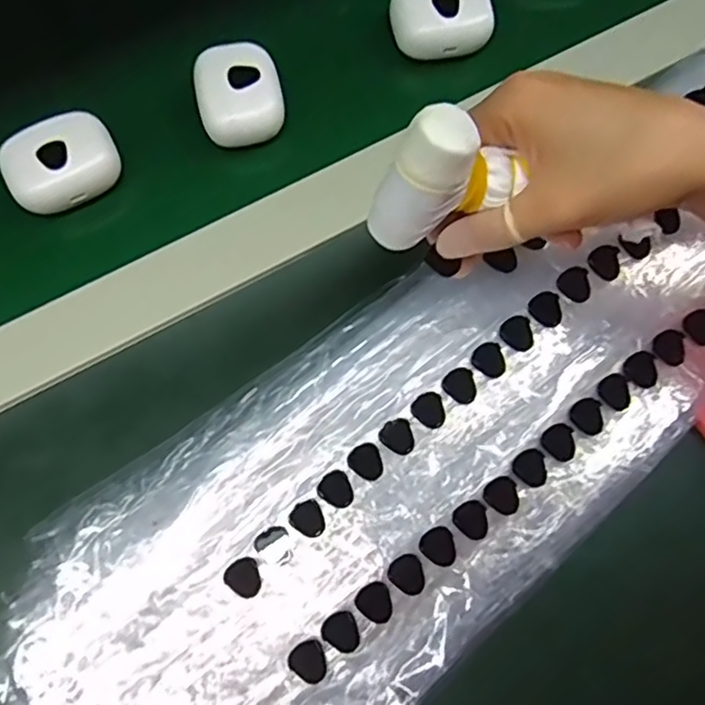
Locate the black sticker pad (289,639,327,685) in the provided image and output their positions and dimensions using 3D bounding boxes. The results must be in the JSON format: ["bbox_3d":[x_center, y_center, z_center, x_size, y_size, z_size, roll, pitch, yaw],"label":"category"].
[{"bbox_3d":[-0.018,0.136,0.281,0.015,0.004,0.017,-43,81,-12],"label":"black sticker pad"}]

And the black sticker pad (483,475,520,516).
[{"bbox_3d":[0.071,0.067,0.300,0.016,0.004,0.017,-43,77,-11],"label":"black sticker pad"}]

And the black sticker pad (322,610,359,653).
[{"bbox_3d":[-0.004,0.124,0.284,0.015,0.004,0.017,-40,77,-11],"label":"black sticker pad"}]

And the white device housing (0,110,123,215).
[{"bbox_3d":[-0.157,-0.102,0.344,0.058,0.021,0.040,-27,75,-7],"label":"white device housing"}]

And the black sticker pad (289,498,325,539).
[{"bbox_3d":[-0.020,0.077,0.297,0.015,0.004,0.017,-39,77,-10],"label":"black sticker pad"}]

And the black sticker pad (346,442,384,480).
[{"bbox_3d":[0.007,0.052,0.304,0.015,0.004,0.017,-39,76,-10],"label":"black sticker pad"}]

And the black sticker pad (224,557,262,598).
[{"bbox_3d":[-0.049,0.102,0.289,0.015,0.004,0.017,-26,75,-7],"label":"black sticker pad"}]

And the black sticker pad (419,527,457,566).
[{"bbox_3d":[0.041,0.089,0.293,0.016,0.004,0.018,-41,77,-11],"label":"black sticker pad"}]

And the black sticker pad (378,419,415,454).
[{"bbox_3d":[0.022,0.040,0.306,0.016,0.004,0.016,-39,76,-10],"label":"black sticker pad"}]

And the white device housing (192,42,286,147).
[{"bbox_3d":[-0.064,-0.146,0.360,0.046,0.020,0.051,-18,74,-5],"label":"white device housing"}]

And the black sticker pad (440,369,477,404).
[{"bbox_3d":[0.053,0.016,0.312,0.016,0.004,0.017,-36,76,-10],"label":"black sticker pad"}]

